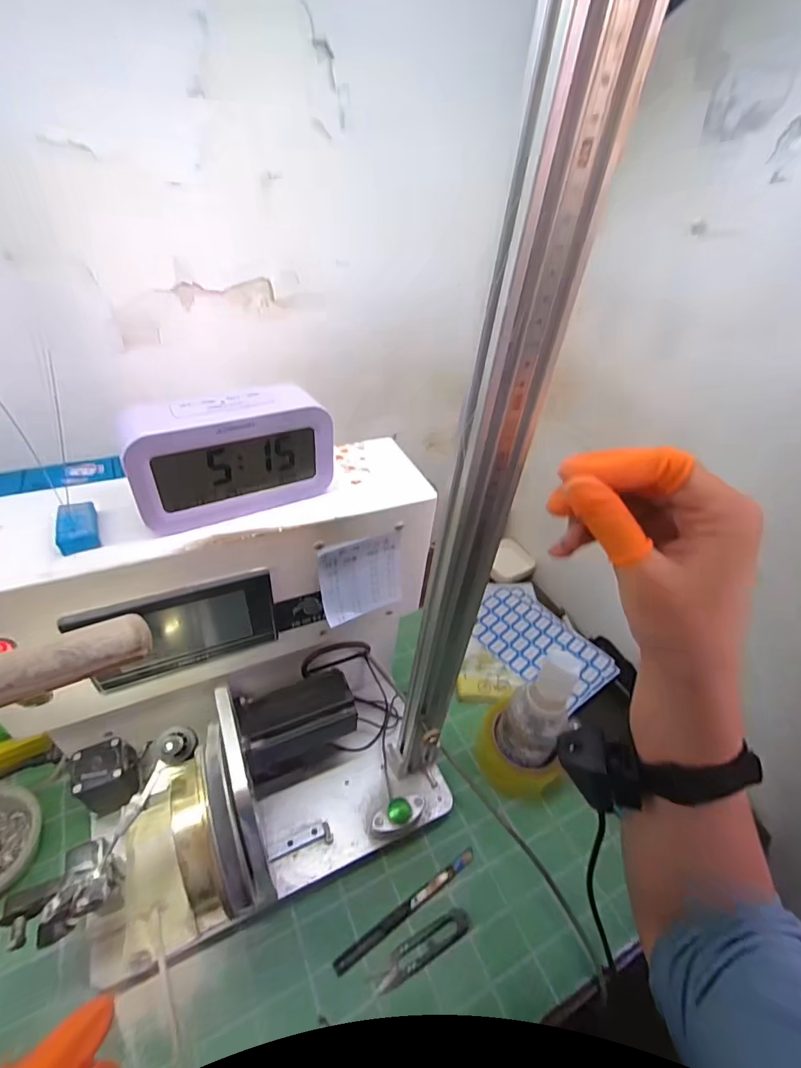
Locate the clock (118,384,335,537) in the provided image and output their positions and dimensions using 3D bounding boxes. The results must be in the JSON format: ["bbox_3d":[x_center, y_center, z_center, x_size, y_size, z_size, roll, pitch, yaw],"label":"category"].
[{"bbox_3d":[-0.118,-0.055,0.332,0.133,0.079,0.039,-18,47,-27],"label":"clock"}]

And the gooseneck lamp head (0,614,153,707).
[{"bbox_3d":[-0.172,0.062,0.222,0.092,0.017,0.026,-19,47,-27],"label":"gooseneck lamp head"}]

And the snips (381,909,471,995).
[{"bbox_3d":[0.022,0.382,0.431,0.095,0.013,0.023,-17,46,-26],"label":"snips"}]

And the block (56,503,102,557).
[{"bbox_3d":[-0.215,-0.005,0.310,0.022,0.019,0.038,-15,46,-24],"label":"block"}]

